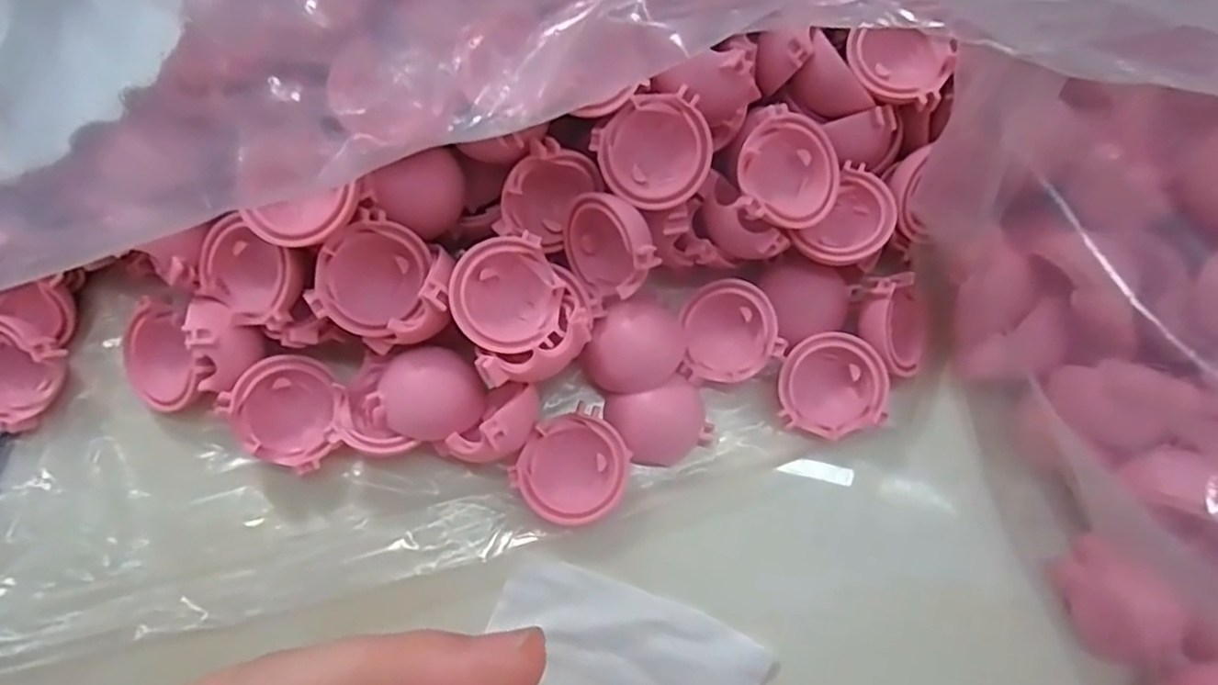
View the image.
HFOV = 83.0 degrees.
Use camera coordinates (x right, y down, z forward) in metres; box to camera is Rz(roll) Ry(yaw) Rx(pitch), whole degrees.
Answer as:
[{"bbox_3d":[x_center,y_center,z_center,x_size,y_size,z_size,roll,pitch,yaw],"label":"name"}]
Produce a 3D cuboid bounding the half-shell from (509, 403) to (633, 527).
[{"bbox_3d":[-0.010,0.036,0.191,0.029,0.014,0.028,0,75,-2],"label":"half-shell"}]

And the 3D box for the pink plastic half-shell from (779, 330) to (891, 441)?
[{"bbox_3d":[0.063,0.012,0.197,0.029,0.011,0.029,1,96,-3],"label":"pink plastic half-shell"}]

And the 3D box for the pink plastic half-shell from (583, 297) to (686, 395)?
[{"bbox_3d":[0.007,0.001,0.195,0.028,0.012,0.025,-9,75,-4],"label":"pink plastic half-shell"}]

